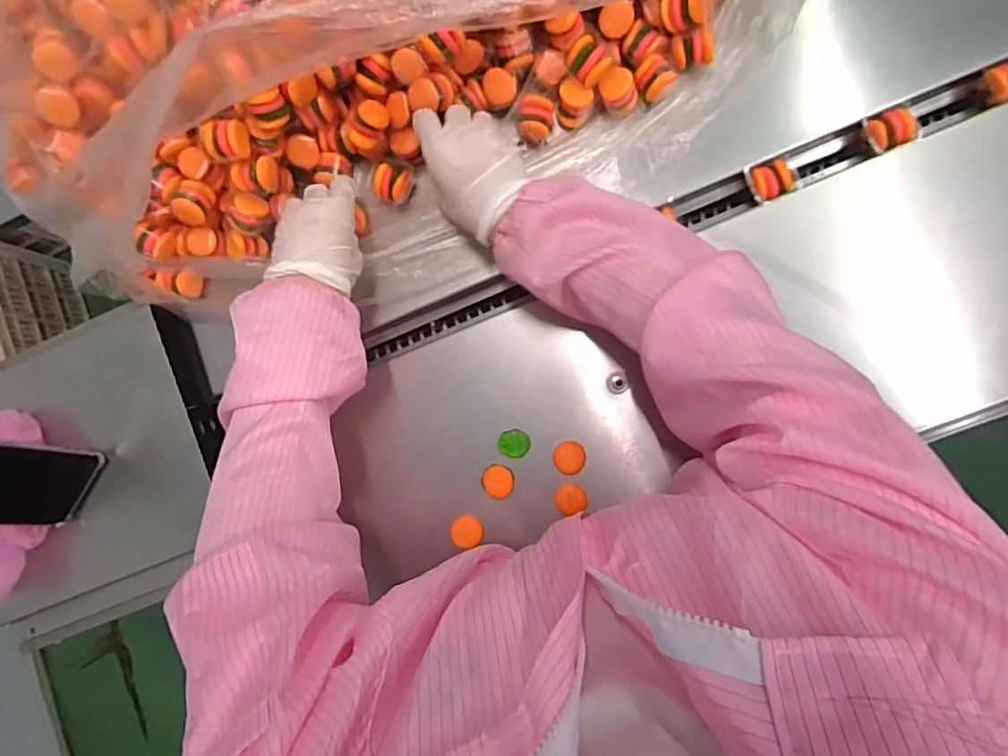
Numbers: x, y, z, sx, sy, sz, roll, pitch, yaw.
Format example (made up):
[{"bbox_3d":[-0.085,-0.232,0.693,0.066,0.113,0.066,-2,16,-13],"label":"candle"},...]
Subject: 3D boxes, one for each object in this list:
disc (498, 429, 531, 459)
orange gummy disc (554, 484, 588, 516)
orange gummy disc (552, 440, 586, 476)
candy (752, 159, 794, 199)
[{"bbox_3d":[0.009,0.059,0.491,0.028,0.006,0.025,16,90,7],"label":"disc"},{"bbox_3d":[0.059,0.107,0.487,0.028,0.017,0.026,0,88,6],"label":"orange gummy disc"},{"bbox_3d":[0.059,0.072,0.494,0.028,0.014,0.029,-7,87,6],"label":"orange gummy disc"},{"bbox_3d":[0.234,-0.172,0.481,0.033,0.026,0.028,-19,86,5],"label":"candy"}]

